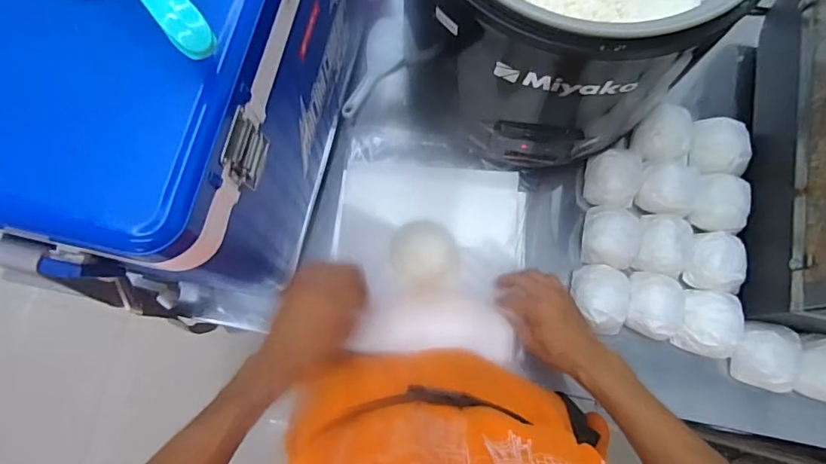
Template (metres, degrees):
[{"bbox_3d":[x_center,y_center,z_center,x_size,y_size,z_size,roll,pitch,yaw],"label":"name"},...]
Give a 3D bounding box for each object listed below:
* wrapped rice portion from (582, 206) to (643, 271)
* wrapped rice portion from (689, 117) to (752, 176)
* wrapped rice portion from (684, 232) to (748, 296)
[{"bbox_3d":[0.280,0.006,0.718,0.082,0.055,0.087,9,77,2],"label":"wrapped rice portion"},{"bbox_3d":[0.447,-0.124,0.744,0.075,0.050,0.087,-2,77,-1],"label":"wrapped rice portion"},{"bbox_3d":[0.419,0.042,0.708,0.067,0.046,0.079,11,77,2],"label":"wrapped rice portion"}]

